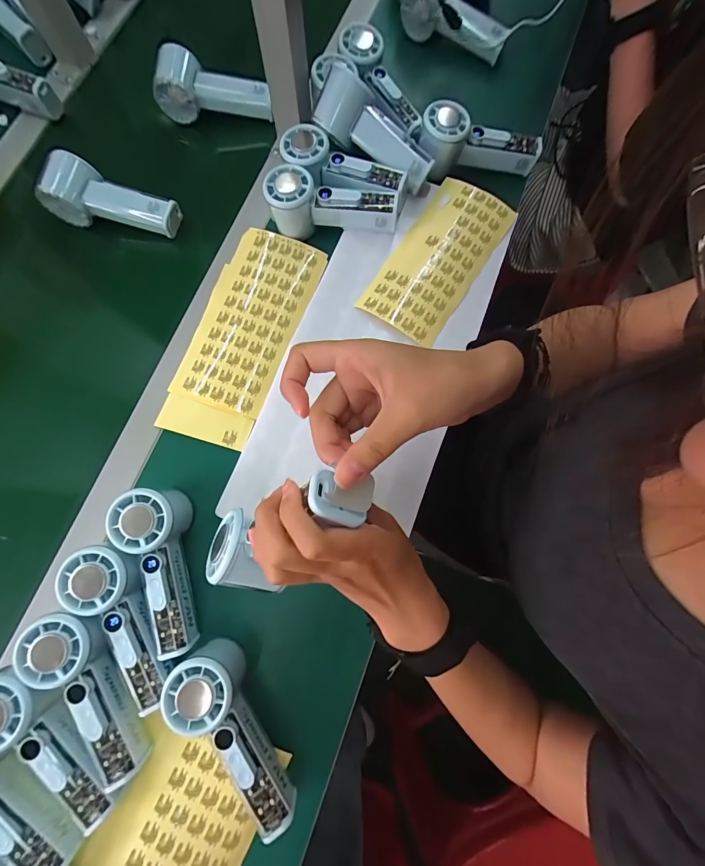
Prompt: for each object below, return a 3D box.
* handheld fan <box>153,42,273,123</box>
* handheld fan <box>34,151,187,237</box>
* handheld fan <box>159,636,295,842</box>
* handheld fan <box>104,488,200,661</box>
[{"bbox_3d":[-0.184,-0.455,0.462,0.150,0.054,0.047,4,77,1],"label":"handheld fan"},{"bbox_3d":[-0.292,-0.282,0.425,0.150,0.045,0.057,15,78,3],"label":"handheld fan"},{"bbox_3d":[-0.106,0.266,0.309,0.049,0.060,0.152,-30,79,-6],"label":"handheld fan"},{"bbox_3d":[-0.186,0.130,0.334,0.053,0.057,0.150,-9,78,-2],"label":"handheld fan"}]

